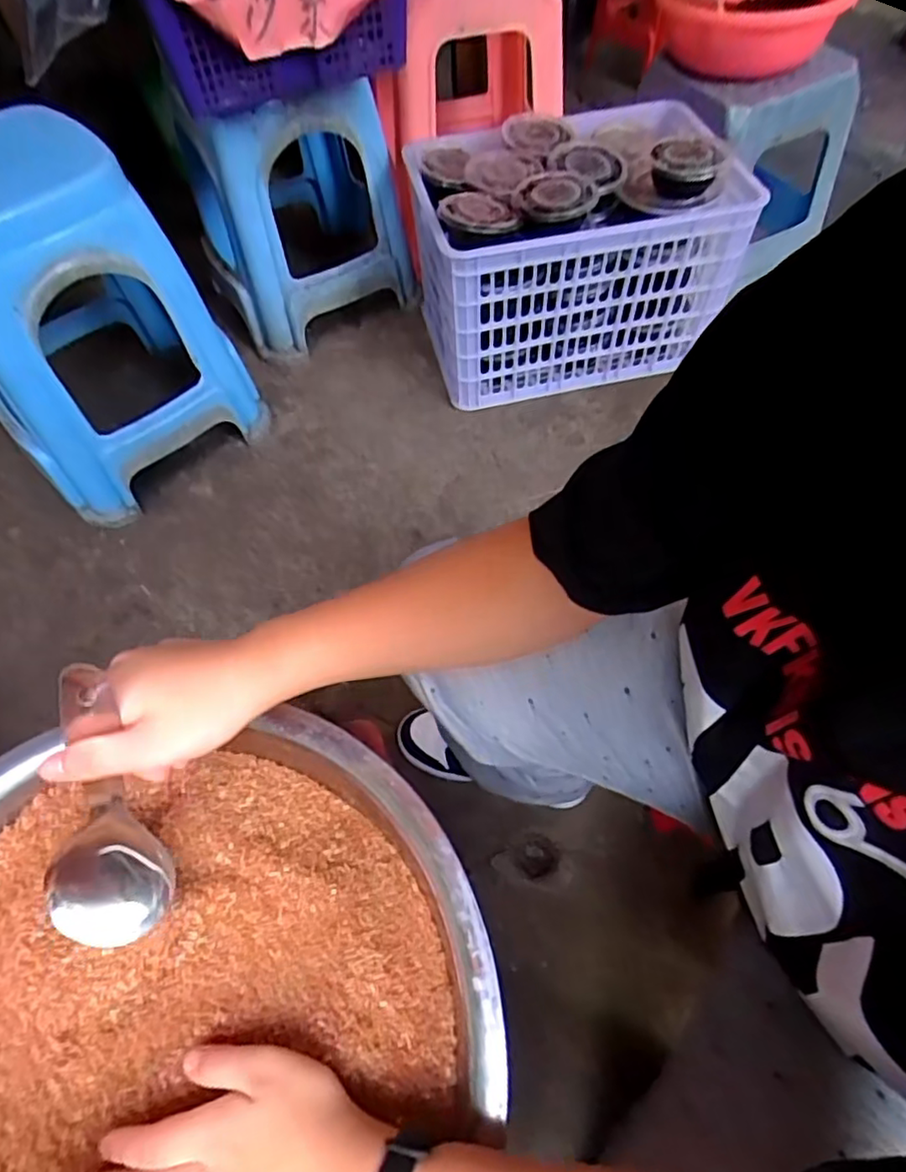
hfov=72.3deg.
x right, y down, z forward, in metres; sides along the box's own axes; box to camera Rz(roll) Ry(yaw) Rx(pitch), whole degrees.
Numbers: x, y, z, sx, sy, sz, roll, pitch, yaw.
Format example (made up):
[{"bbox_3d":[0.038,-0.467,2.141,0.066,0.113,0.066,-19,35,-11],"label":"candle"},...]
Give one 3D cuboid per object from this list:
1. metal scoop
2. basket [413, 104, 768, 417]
[{"bbox_3d":[-0.194,0.130,0.348,0.063,0.196,0.032,10,21,9],"label":"metal scoop"},{"bbox_3d":[0.187,-0.571,1.054,0.476,0.313,0.339,-14,58,-5],"label":"basket"}]

